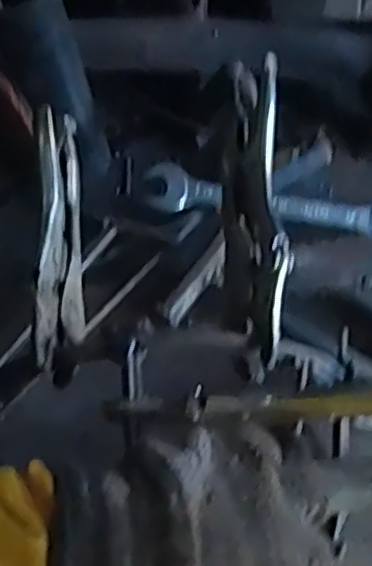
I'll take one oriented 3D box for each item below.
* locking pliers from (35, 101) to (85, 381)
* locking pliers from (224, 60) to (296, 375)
[{"bbox_3d":[-0.078,-0.030,0.437,0.023,0.039,0.176,-5,67,2],"label":"locking pliers"},{"bbox_3d":[0.043,-0.054,0.447,0.034,0.044,0.223,-2,67,3],"label":"locking pliers"}]

